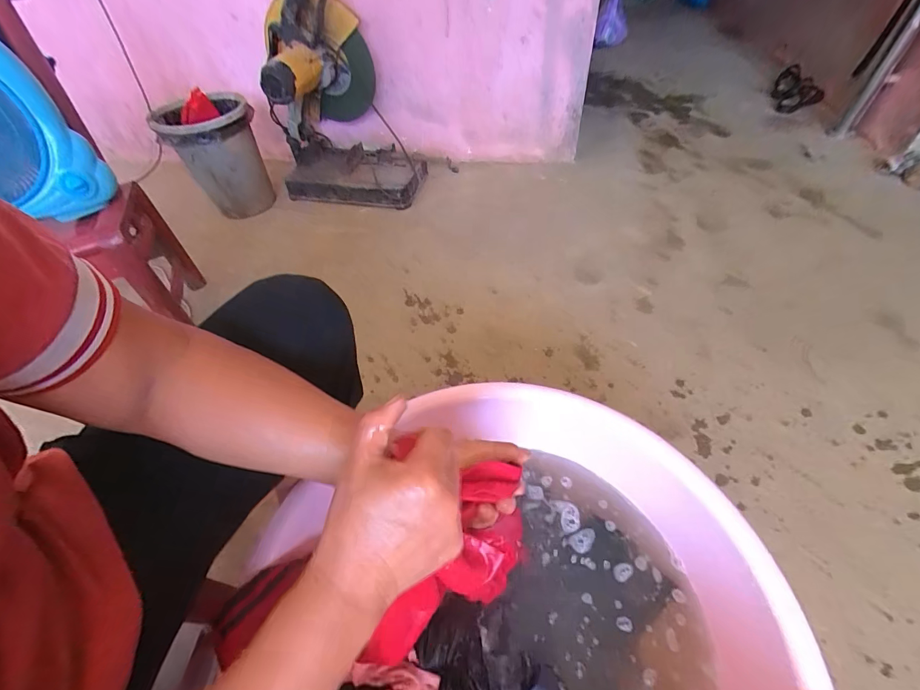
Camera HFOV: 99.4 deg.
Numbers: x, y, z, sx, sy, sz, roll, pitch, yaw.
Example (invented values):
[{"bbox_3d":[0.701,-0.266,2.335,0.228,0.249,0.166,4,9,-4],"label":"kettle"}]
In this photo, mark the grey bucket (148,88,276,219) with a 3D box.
[{"bbox_3d":[-0.693,-0.556,1.165,0.220,0.285,0.222,-3,51,3],"label":"grey bucket"}]

